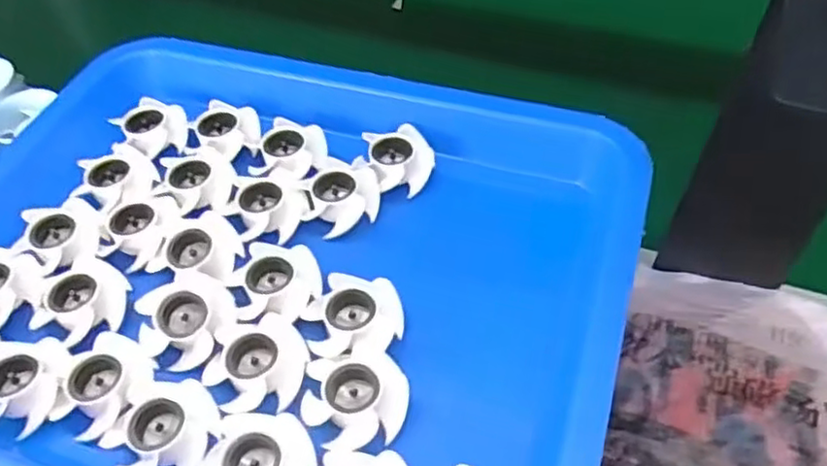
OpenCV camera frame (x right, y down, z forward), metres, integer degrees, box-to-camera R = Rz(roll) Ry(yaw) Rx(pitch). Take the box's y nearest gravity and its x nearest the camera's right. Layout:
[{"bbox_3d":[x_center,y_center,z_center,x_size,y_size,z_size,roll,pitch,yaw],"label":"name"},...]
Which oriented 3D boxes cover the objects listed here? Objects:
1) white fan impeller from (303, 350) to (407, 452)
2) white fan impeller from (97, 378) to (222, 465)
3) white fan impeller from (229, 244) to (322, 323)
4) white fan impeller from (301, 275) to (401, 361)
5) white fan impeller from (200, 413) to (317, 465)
[{"bbox_3d":[-0.024,0.070,0.280,0.042,0.018,0.036,-5,50,-1],"label":"white fan impeller"},{"bbox_3d":[-0.102,0.082,0.275,0.037,0.012,0.043,18,53,17],"label":"white fan impeller"},{"bbox_3d":[-0.065,0.024,0.318,0.041,0.011,0.041,-7,50,-3],"label":"white fan impeller"},{"bbox_3d":[-0.027,0.040,0.303,0.043,0.015,0.042,-2,50,2],"label":"white fan impeller"},{"bbox_3d":[-0.060,0.093,0.263,0.042,0.015,0.040,-2,50,2],"label":"white fan impeller"}]

